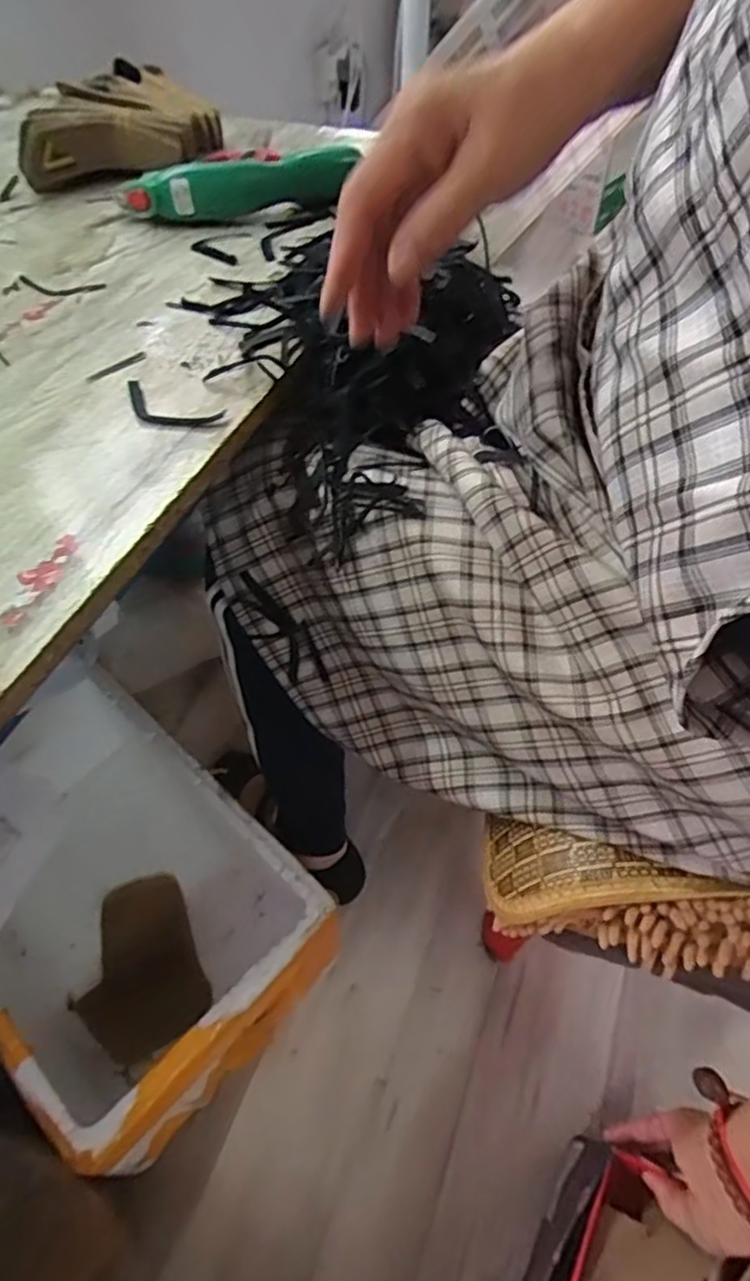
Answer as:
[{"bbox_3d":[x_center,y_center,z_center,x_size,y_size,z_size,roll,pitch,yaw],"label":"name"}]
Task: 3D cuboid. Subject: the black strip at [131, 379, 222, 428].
[{"bbox_3d":[-0.135,-0.146,0.427,0.077,0.004,0.029,26,55,20],"label":"black strip"}]

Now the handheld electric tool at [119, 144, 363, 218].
[{"bbox_3d":[-0.115,-0.397,0.583,0.202,0.038,0.046,-13,51,-10],"label":"handheld electric tool"}]

